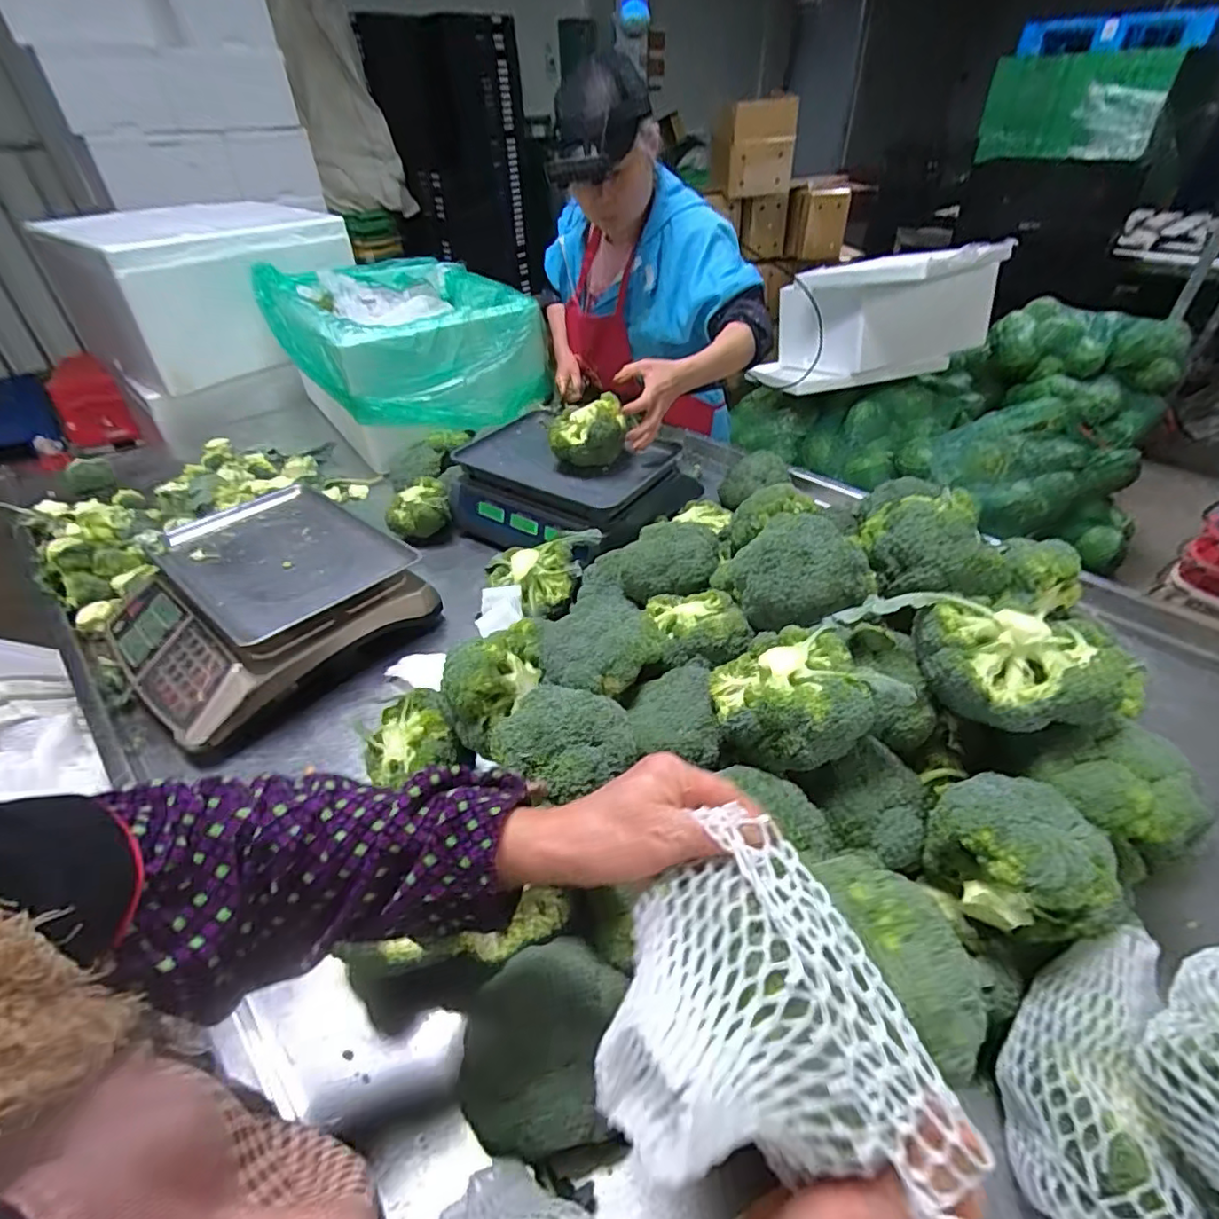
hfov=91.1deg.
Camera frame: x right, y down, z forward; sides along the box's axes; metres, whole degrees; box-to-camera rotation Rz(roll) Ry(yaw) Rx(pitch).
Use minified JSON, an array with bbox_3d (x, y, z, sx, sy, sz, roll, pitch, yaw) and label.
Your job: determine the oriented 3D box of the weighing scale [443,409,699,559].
[{"bbox_3d":[-0.076,-0.217,1.060,0.356,0.115,0.310,23,46,27],"label":"weighing scale"}]

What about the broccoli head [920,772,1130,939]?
[{"bbox_3d":[0.290,0.183,0.430,0.083,0.094,0.116,-22,44,-23],"label":"broccoli head"}]

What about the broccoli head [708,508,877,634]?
[{"bbox_3d":[0.181,-0.038,0.591,0.132,0.090,0.106,25,47,28],"label":"broccoli head"}]

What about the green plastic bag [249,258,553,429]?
[{"bbox_3d":[-0.461,-0.599,1.322,0.446,0.213,0.580,-30,47,-29],"label":"green plastic bag"}]

